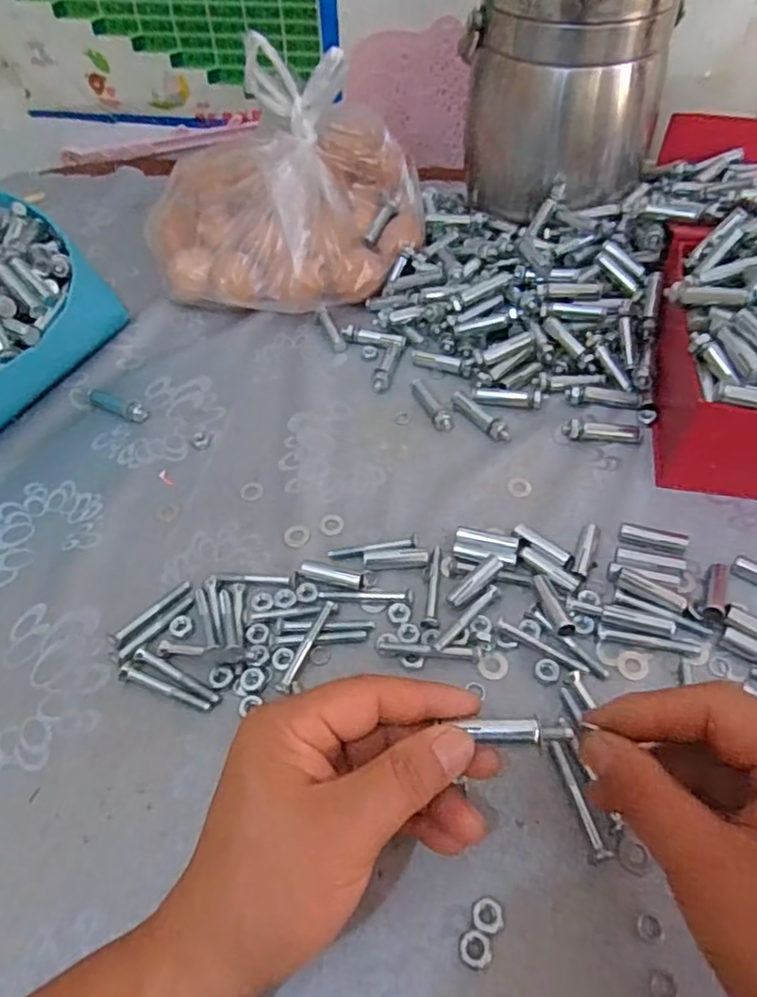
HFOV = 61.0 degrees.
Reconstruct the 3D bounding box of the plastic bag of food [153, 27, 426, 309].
[{"bbox_3d":[-0.082,-0.268,0.553,0.225,0.157,0.185,13,53,12],"label":"plastic bag of food"}]

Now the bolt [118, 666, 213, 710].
[{"bbox_3d":[-0.116,0.103,0.349,0.054,0.005,0.007,13,54,13],"label":"bolt"}]

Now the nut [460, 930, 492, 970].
[{"bbox_3d":[0.042,0.192,0.274,0.013,0.004,0.013,10,53,10],"label":"nut"}]

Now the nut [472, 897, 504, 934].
[{"bbox_3d":[0.048,0.182,0.282,0.013,0.004,0.013,-1,52,2],"label":"nut"}]

